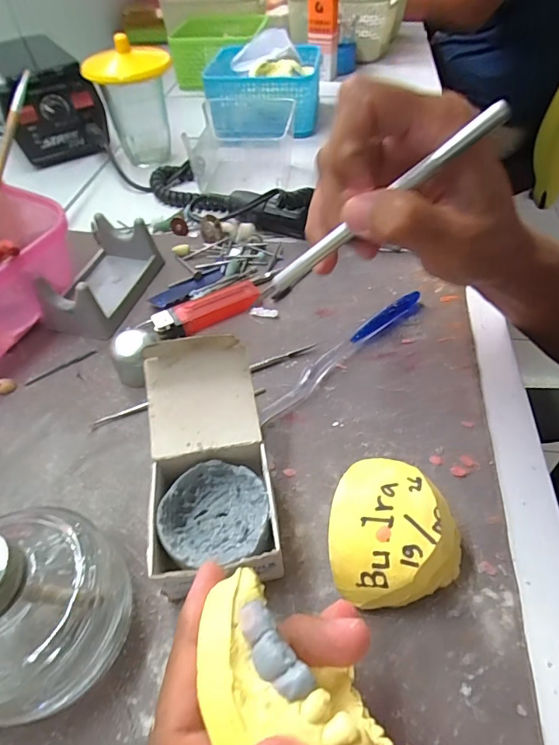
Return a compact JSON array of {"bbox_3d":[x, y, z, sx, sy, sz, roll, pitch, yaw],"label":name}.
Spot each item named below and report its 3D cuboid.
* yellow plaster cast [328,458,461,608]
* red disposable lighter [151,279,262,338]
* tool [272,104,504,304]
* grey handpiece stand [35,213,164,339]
[{"bbox_3d":[0.047,0.071,0.202,0.048,0.036,0.065,0,50,3],"label":"yellow plaster cast"},{"bbox_3d":[-0.053,-0.047,0.321,0.078,0.010,0.029,-24,54,-17],"label":"red disposable lighter"},{"bbox_3d":[0.040,-0.070,0.193,0.121,0.009,0.004,-34,44,27],"label":"tool"},{"bbox_3d":[-0.136,-0.074,0.331,0.058,0.036,0.098,8,51,9],"label":"grey handpiece stand"}]

